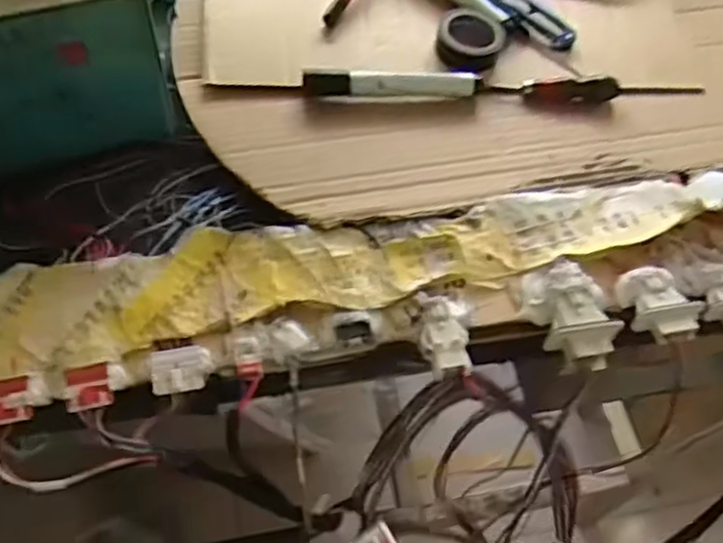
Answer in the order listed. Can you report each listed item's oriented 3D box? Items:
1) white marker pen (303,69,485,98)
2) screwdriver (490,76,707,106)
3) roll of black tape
[{"bbox_3d":[0.026,-0.140,0.530,0.135,0.016,0.023,-2,55,-7],"label":"white marker pen"},{"bbox_3d":[0.183,-0.141,0.550,0.165,0.015,0.026,-2,57,-3],"label":"screwdriver"},{"bbox_3d":[0.086,-0.182,0.564,0.050,0.021,0.050,1,57,-2],"label":"roll of black tape"}]

